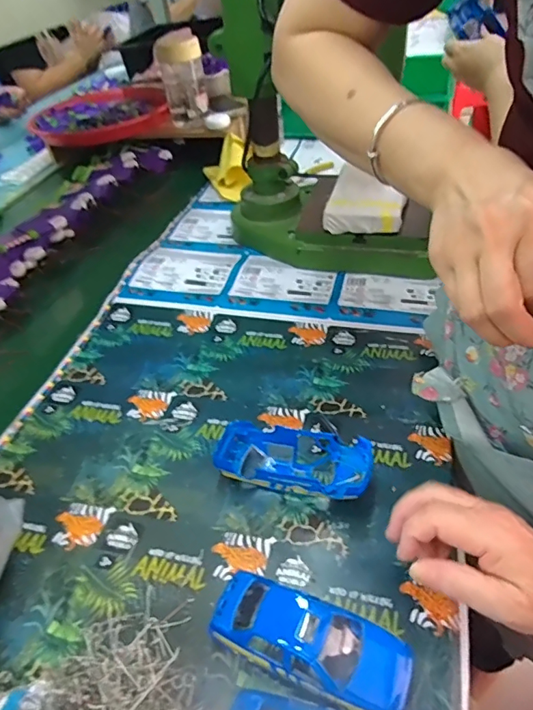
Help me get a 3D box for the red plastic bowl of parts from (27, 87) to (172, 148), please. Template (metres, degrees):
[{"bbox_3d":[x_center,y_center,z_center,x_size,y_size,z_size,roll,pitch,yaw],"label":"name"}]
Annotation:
[{"bbox_3d":[-0.379,-0.550,1.108,0.296,0.040,0.317,-14,43,-8],"label":"red plastic bowl of parts"}]

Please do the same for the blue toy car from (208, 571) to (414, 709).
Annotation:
[{"bbox_3d":[0.028,0.188,0.320,0.126,0.040,0.053,14,47,21],"label":"blue toy car"}]

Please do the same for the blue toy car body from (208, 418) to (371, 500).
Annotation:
[{"bbox_3d":[0.023,0.094,0.429,0.136,0.036,0.073,6,44,13],"label":"blue toy car body"}]

